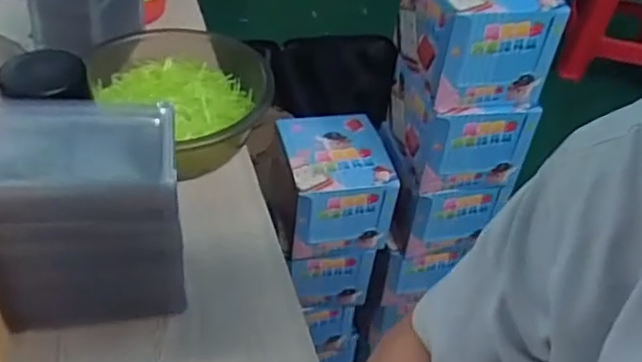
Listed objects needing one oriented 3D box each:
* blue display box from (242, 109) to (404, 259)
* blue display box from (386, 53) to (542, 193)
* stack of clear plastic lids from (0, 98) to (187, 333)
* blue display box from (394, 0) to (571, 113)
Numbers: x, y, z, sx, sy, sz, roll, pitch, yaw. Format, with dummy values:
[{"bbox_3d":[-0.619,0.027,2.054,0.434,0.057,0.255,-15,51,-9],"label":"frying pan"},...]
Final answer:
[{"bbox_3d":[0.014,0.005,0.945,0.151,0.141,0.159,-9,43,-16],"label":"blue display box"},{"bbox_3d":[0.188,-0.088,0.888,0.154,0.125,0.163,-4,42,-11],"label":"blue display box"},{"bbox_3d":[-0.186,0.032,0.508,0.149,0.170,0.080,-5,42,-12],"label":"stack of clear plastic lids"},{"bbox_3d":[0.194,-0.200,0.815,0.155,0.127,0.180,-5,42,-12],"label":"blue display box"}]

